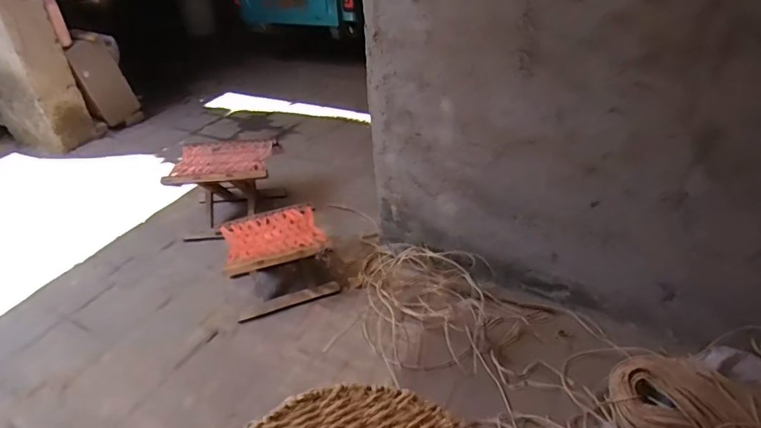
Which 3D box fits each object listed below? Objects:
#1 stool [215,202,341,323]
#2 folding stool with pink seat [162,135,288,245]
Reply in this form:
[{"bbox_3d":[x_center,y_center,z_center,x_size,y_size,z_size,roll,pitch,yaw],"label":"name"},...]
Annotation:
[{"bbox_3d":[-0.280,0.126,1.371,0.281,0.183,0.243,-11,33,-9],"label":"stool"},{"bbox_3d":[-0.510,-0.088,1.667,0.322,0.251,0.282,-7,33,-2],"label":"folding stool with pink seat"}]

